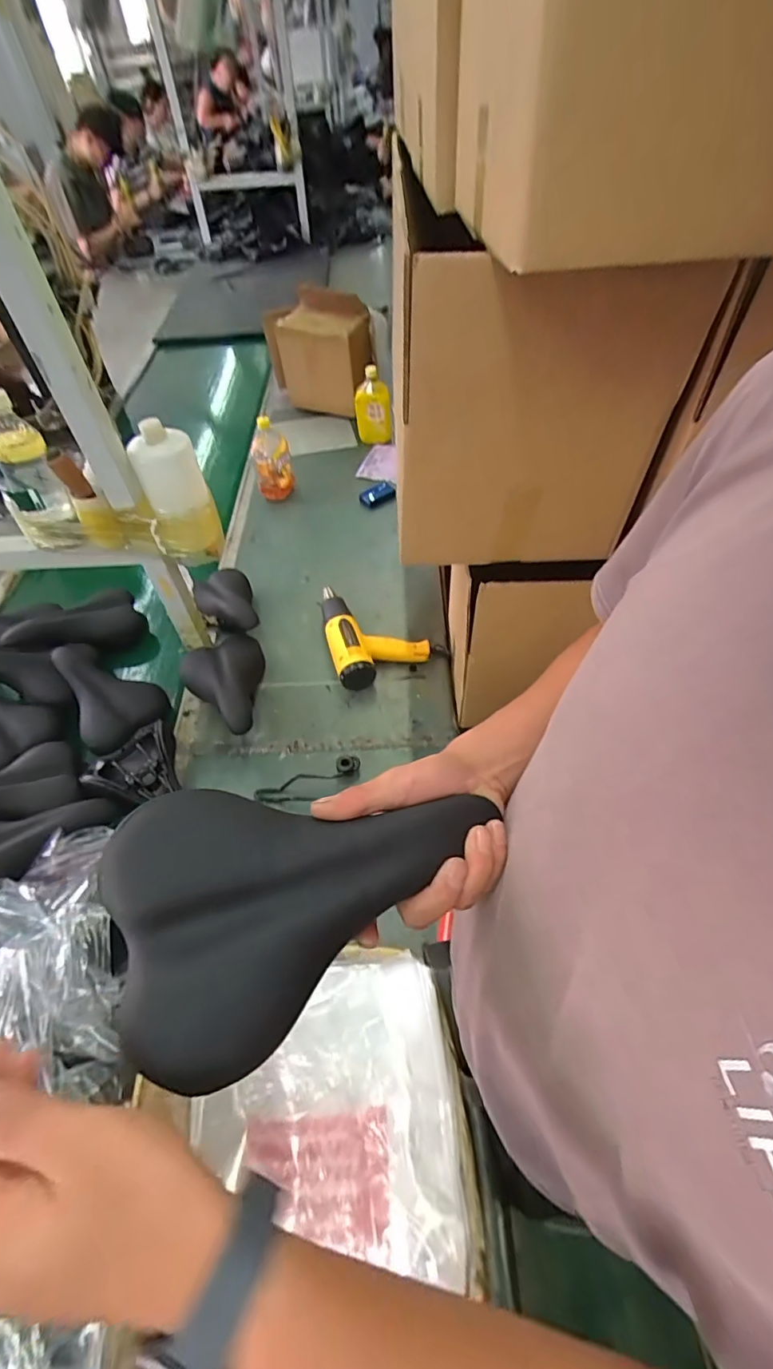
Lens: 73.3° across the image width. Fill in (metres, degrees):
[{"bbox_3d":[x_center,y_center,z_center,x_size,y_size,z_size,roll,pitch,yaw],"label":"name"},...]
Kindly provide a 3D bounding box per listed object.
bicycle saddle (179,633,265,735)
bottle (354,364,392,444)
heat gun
[{"bbox_3d":[-0.294,0.002,0.994,0.150,0.086,0.246,-24,56,-16],"label":"bicycle saddle"},{"bbox_3d":[-0.042,-0.797,1.506,0.103,0.184,0.079,-7,53,-4],"label":"bottle"},{"bbox_3d":[-0.017,-0.123,1.096,0.228,0.073,0.262,-14,54,-9],"label":"heat gun"}]

